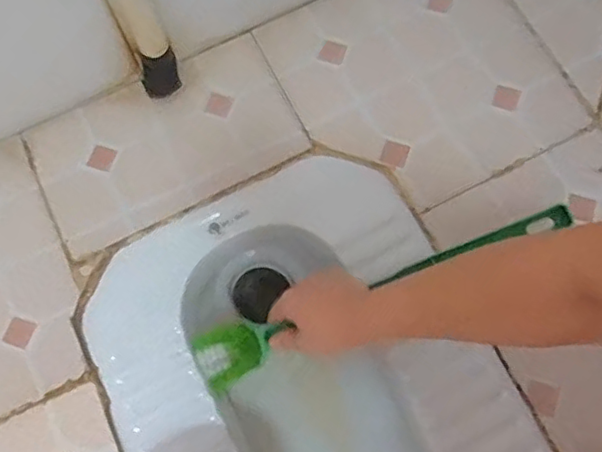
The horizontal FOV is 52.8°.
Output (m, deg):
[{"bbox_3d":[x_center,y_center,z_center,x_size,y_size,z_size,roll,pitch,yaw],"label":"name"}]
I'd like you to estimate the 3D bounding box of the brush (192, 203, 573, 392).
[{"bbox_3d":[0.070,0.066,0.603,0.389,0.044,0.056,-25,71,12],"label":"brush"}]

